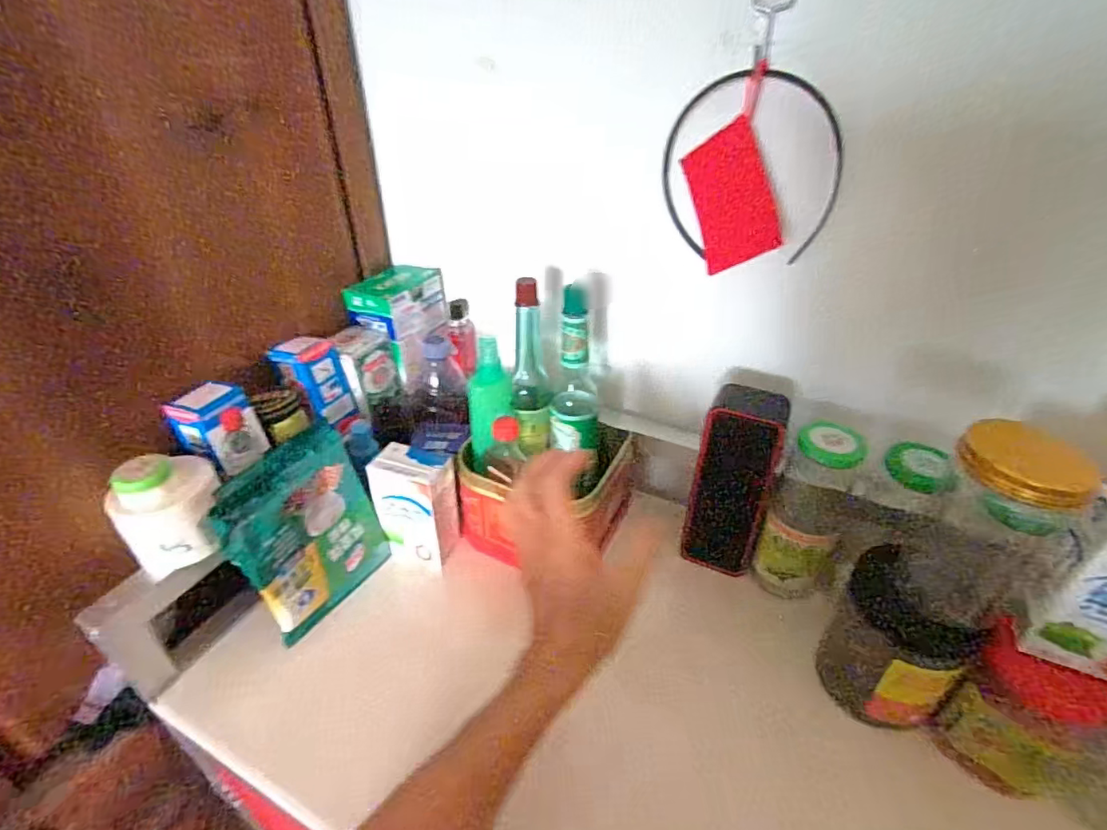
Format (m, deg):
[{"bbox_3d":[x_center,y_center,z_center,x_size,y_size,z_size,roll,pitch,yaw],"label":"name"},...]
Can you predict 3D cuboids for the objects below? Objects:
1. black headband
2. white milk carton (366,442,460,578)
[{"bbox_3d":[0.143,-0.180,0.408,0.131,0.128,0.028,17,38,22],"label":"black headband"},{"bbox_3d":[-0.128,0.085,0.518,0.067,0.108,0.050,13,37,17],"label":"white milk carton"}]

